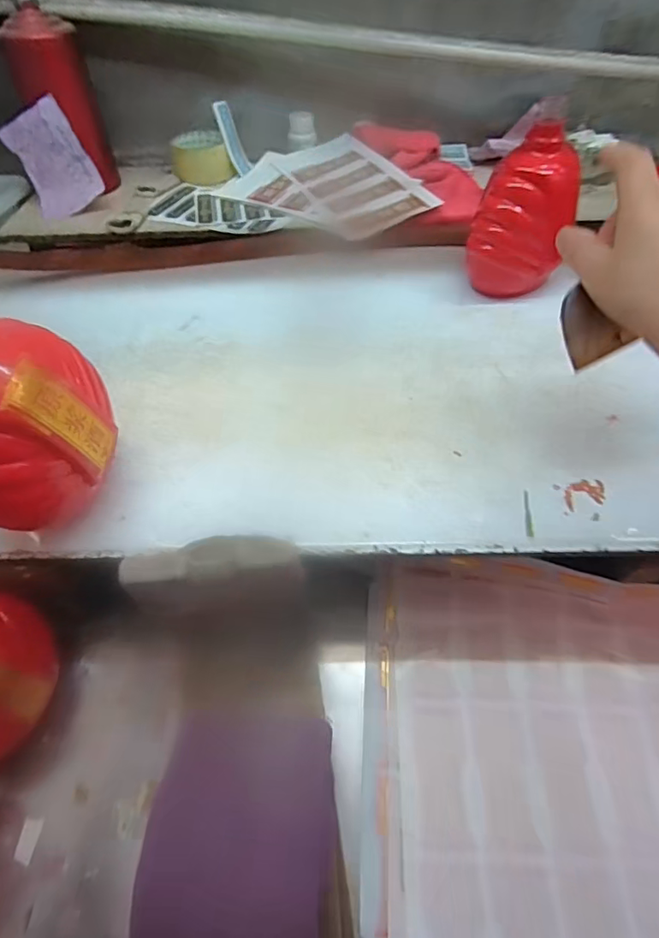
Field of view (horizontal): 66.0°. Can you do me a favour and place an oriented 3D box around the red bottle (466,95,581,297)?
[{"bbox_3d":[0.191,-0.248,0.495,0.090,0.146,0.077,20,61,13],"label":"red bottle"}]

